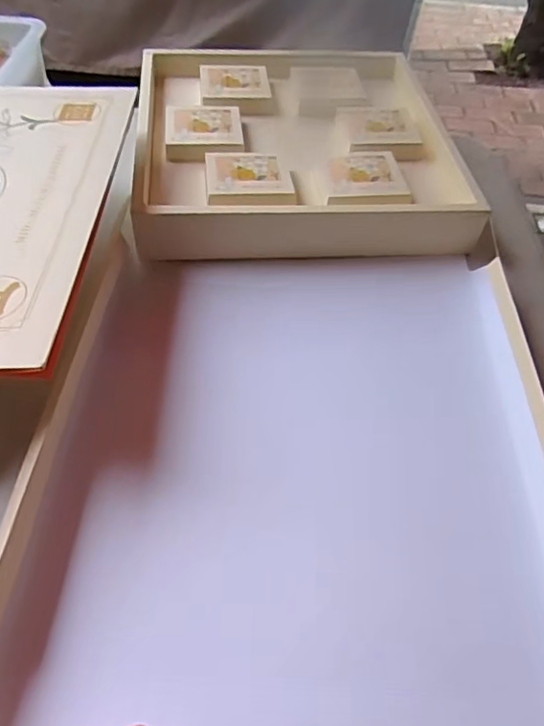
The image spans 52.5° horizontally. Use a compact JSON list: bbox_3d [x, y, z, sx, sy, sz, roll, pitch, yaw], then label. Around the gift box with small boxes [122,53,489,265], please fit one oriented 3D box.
[{"bbox_3d":[0.024,-0.260,0.652,0.349,0.067,0.383,-2,52,-6],"label":"gift box with small boxes"}]

